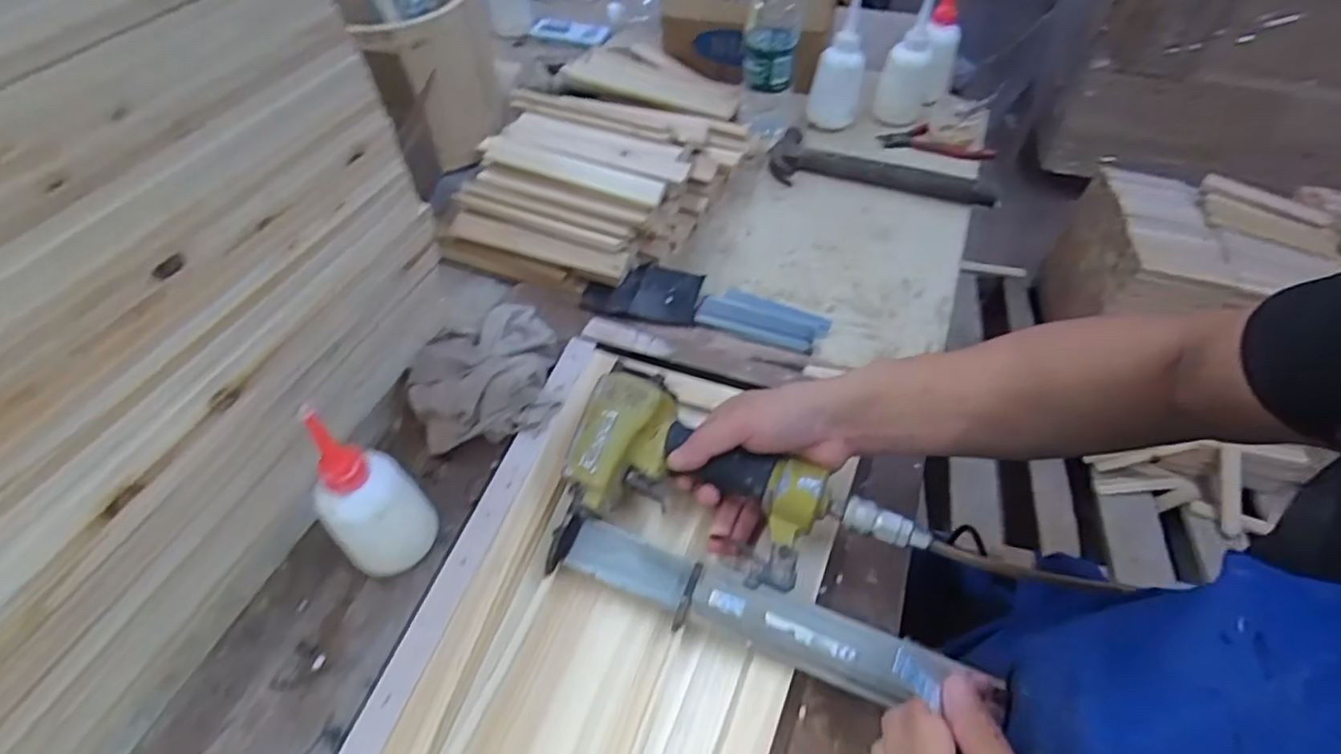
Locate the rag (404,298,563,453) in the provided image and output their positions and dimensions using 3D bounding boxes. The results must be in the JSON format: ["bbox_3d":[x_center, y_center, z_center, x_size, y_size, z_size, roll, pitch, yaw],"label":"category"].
[{"bbox_3d":[-0.171,-0.013,0.585,0.130,0.041,0.152,-9,52,-7],"label":"rag"}]

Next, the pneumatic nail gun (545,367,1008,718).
[{"bbox_3d":[0.045,0.103,0.457,0.266,0.059,0.143,19,54,15],"label":"pneumatic nail gun"}]

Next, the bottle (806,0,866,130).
[{"bbox_3d":[0.218,-0.395,0.825,0.063,0.143,0.063,14,53,11],"label":"bottle"}]

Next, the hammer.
[{"bbox_3d":[0.259,-0.259,0.797,0.263,0.027,0.094,14,53,11],"label":"hammer"}]

